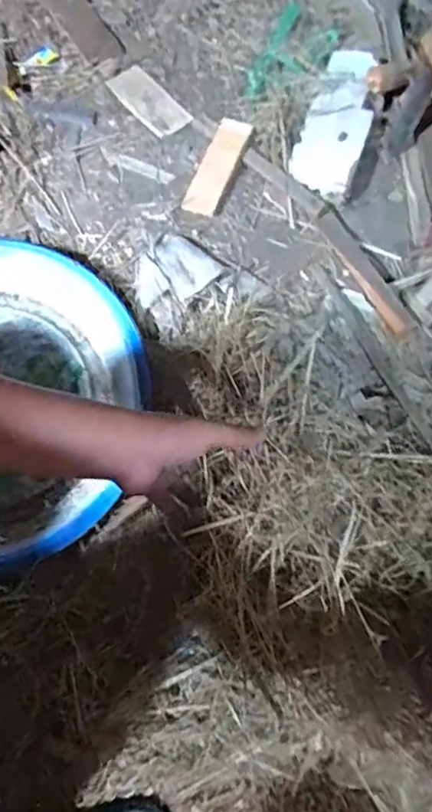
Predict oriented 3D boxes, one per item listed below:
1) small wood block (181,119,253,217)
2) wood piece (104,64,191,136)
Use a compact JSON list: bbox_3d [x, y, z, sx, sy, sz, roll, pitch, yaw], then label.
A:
[{"bbox_3d":[0.001,-0.328,0.800,0.046,0.016,0.145,22,72,5],"label":"small wood block"},{"bbox_3d":[-0.097,-0.435,0.834,0.060,0.006,0.126,-39,77,-14],"label":"wood piece"}]

